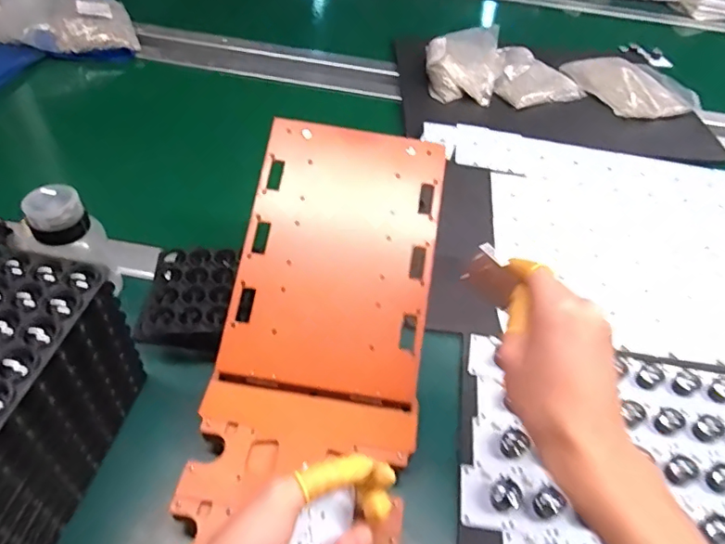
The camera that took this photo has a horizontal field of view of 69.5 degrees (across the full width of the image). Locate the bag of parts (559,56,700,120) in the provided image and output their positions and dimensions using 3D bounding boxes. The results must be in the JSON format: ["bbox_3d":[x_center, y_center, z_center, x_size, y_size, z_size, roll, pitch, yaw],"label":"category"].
[{"bbox_3d":[0.455,-0.315,0.885,0.185,0.033,0.191,-16,51,-20],"label":"bag of parts"}]

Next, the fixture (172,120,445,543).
[{"bbox_3d":[-0.033,0.085,0.398,0.163,0.059,0.450,6,62,-1],"label":"fixture"}]

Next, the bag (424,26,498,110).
[{"bbox_3d":[0.166,-0.340,0.853,0.122,0.054,0.162,6,47,-1],"label":"bag"}]

